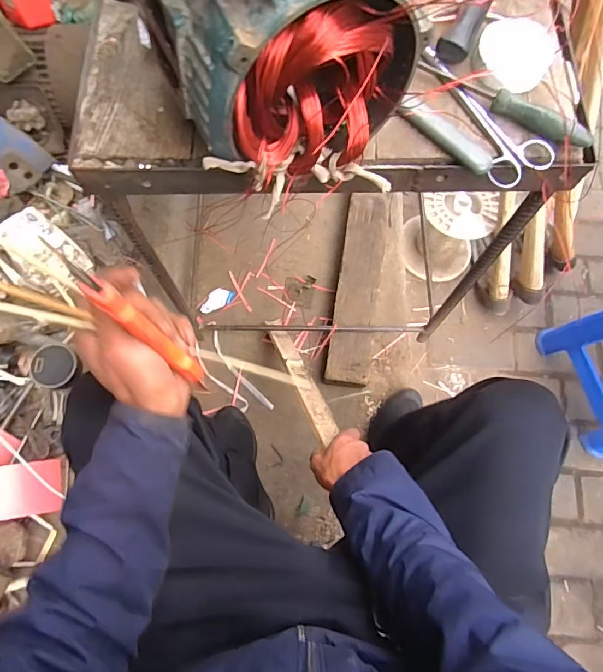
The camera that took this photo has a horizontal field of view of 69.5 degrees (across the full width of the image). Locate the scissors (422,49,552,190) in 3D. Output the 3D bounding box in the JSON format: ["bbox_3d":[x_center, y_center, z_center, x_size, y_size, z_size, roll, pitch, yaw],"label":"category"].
[{"bbox_3d":[0.190,-0.238,0.449,0.067,0.012,0.185,-20,75,-7],"label":"scissors"}]

